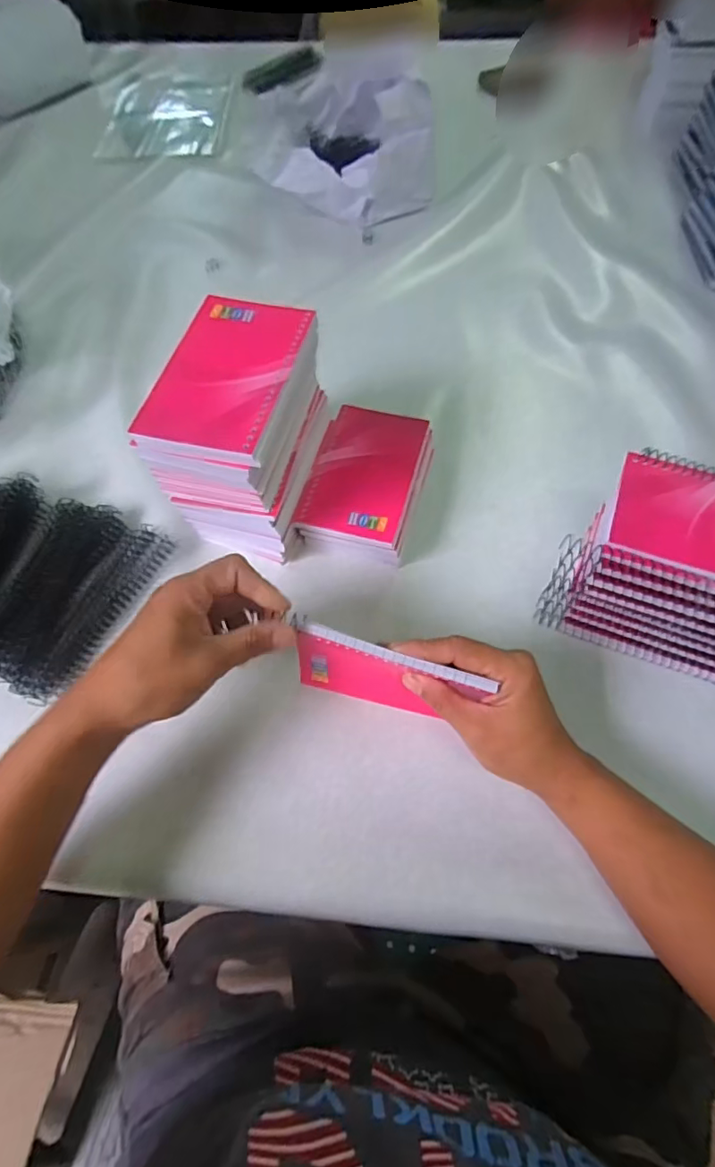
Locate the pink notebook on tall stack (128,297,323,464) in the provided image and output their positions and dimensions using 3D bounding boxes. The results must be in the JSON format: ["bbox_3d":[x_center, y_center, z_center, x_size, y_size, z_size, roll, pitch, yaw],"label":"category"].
[{"bbox_3d":[-0.080,-0.134,0.337,0.083,0.011,0.134,12,65,7],"label":"pink notebook on tall stack"}]

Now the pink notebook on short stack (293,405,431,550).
[{"bbox_3d":[0.006,-0.093,0.432,0.082,0.007,0.129,14,65,9],"label":"pink notebook on short stack"}]

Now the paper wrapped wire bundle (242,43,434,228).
[{"bbox_3d":[-0.029,-0.532,0.627,0.196,0.112,0.212,-17,64,-6],"label":"paper wrapped wire bundle"}]

